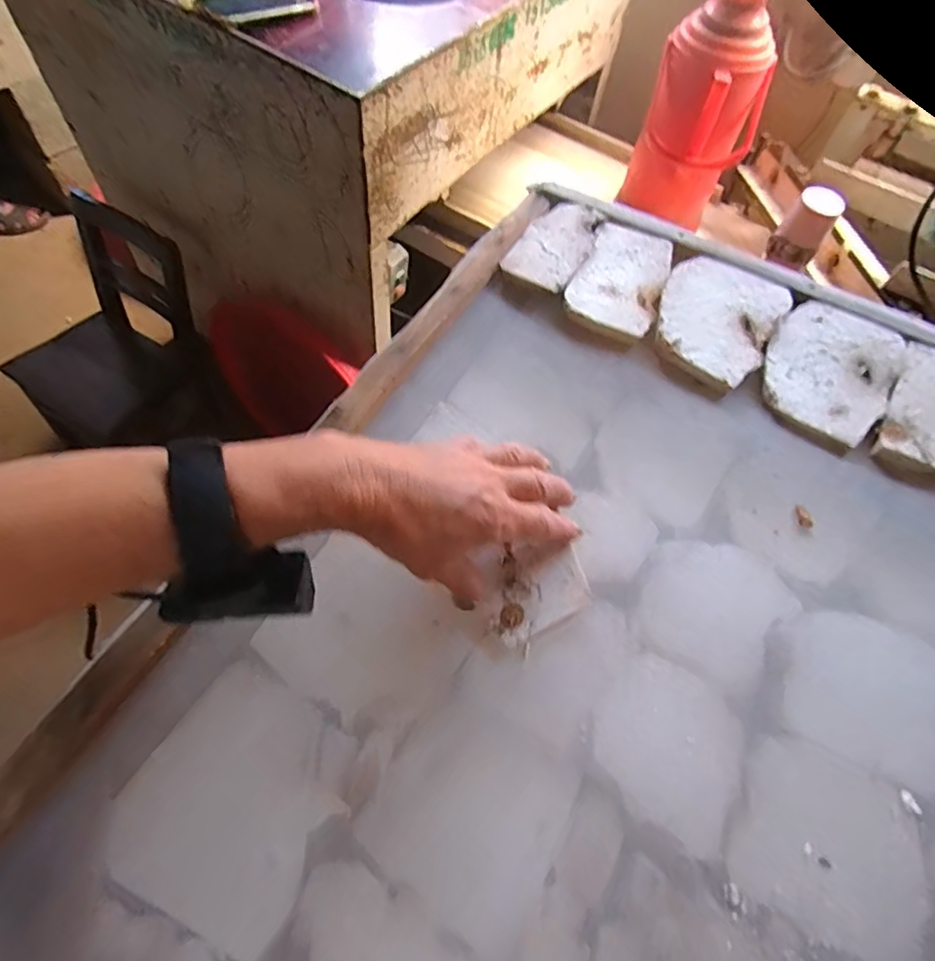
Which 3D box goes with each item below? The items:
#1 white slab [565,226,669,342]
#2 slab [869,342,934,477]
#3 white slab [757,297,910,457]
[{"bbox_3d":[0.132,-0.174,0.479,0.071,0.013,0.112,22,61,7],"label":"white slab"},{"bbox_3d":[0.354,-0.051,0.424,0.062,0.011,0.115,30,62,12],"label":"slab"},{"bbox_3d":[0.287,-0.087,0.446,0.093,0.014,0.122,33,63,13],"label":"white slab"}]

